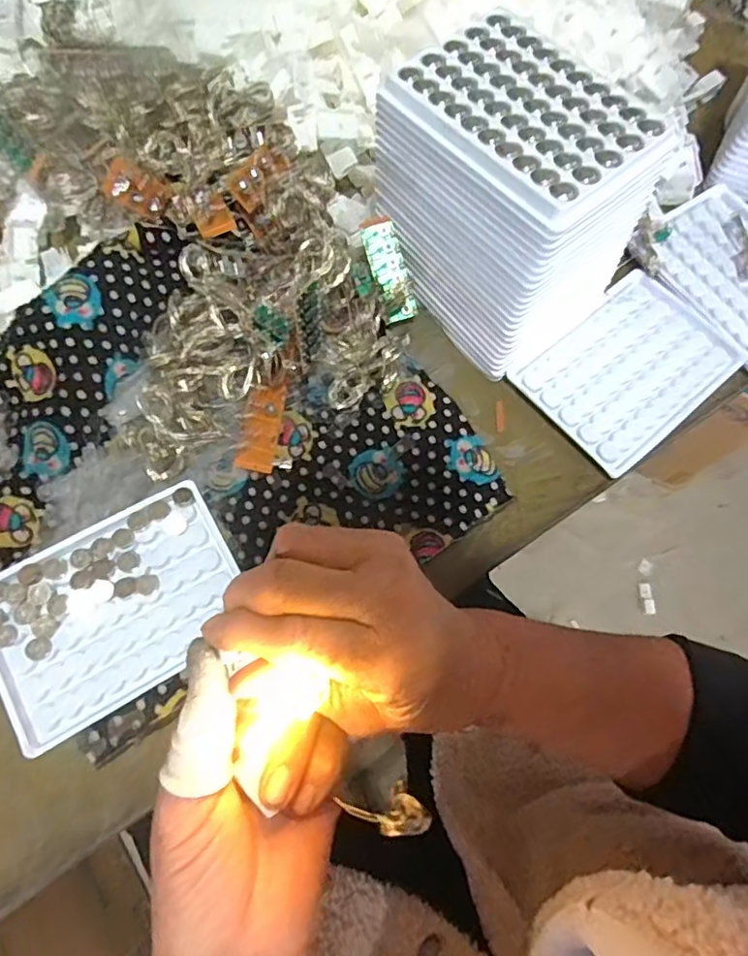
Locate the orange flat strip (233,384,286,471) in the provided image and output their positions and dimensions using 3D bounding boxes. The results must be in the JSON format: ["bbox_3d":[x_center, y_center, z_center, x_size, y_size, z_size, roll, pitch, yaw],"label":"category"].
[{"bbox_3d":[-0.067,-0.031,0.351,0.021,0.007,0.055,15,72,-23],"label":"orange flat strip"}]

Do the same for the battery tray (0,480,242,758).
[{"bbox_3d":[-0.138,0.068,0.313,0.127,0.011,0.092,-29,73,-12],"label":"battery tray"}]

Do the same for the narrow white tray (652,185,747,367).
[{"bbox_3d":[0.251,-0.142,0.403,0.098,0.010,0.129,-31,73,-13],"label":"narrow white tray"}]

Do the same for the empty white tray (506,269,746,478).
[{"bbox_3d":[0.165,-0.070,0.379,0.126,0.009,0.092,-39,75,-15],"label":"empty white tray"}]

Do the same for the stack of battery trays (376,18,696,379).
[{"bbox_3d":[0.078,-0.157,0.345,0.095,0.120,0.139,-38,75,-15],"label":"stack of battery trays"}]

